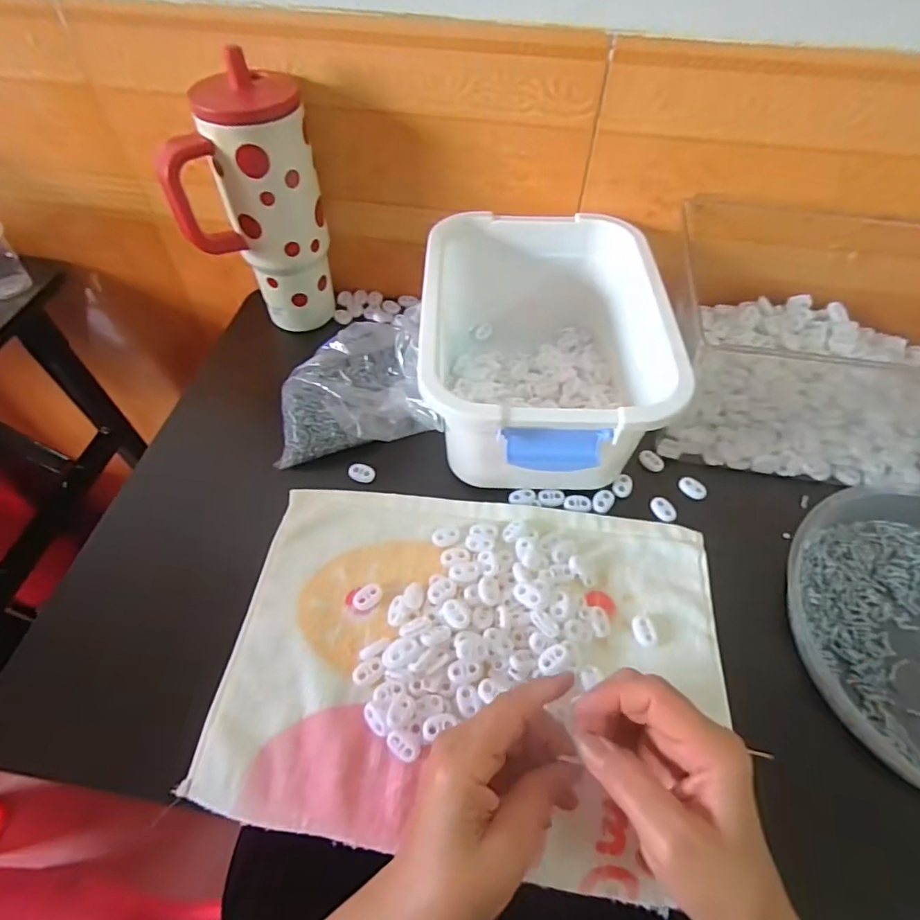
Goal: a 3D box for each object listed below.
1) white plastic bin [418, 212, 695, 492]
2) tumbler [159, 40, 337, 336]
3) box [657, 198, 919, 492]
[{"bbox_3d":[0.064,-0.099,0.445,0.186,0.116,0.249,1,55,0],"label":"white plastic bin"},{"bbox_3d":[-0.181,-0.216,0.477,0.110,0.208,0.081,-4,55,-4],"label":"tumbler"},{"bbox_3d":[0.356,-0.094,0.451,0.335,0.129,0.217,6,55,3],"label":"box"}]

